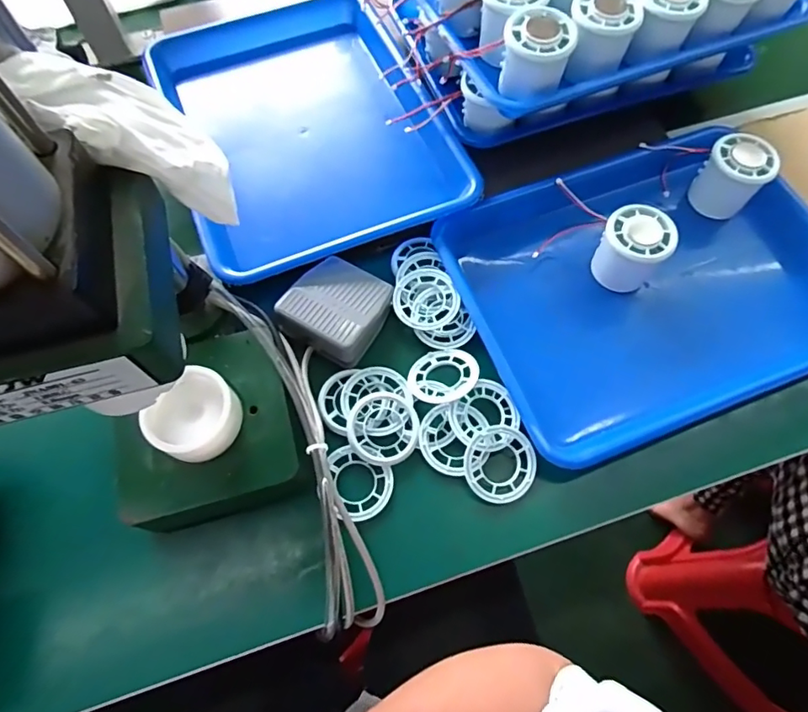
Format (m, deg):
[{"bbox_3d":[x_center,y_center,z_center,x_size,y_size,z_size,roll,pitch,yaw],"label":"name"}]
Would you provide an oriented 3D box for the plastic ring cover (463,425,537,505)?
[{"bbox_3d":[0.073,0.081,0.397,0.056,0.010,0.054,-19,67,-8],"label":"plastic ring cover"}]

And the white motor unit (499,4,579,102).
[{"bbox_3d":[0.109,-0.248,0.435,0.054,0.051,0.054,12,67,6],"label":"white motor unit"}]

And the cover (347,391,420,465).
[{"bbox_3d":[-0.016,0.055,0.411,0.053,0.009,0.056,18,67,8],"label":"cover"}]

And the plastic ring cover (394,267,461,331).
[{"bbox_3d":[0.020,-0.049,0.457,0.055,0.011,0.057,14,67,7],"label":"plastic ring cover"}]

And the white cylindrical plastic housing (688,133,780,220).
[{"bbox_3d":[0.301,-0.164,0.484,0.053,0.053,0.050,0,66,0],"label":"white cylindrical plastic housing"}]

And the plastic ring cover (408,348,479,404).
[{"bbox_3d":[0.032,0.016,0.429,0.055,0.009,0.051,-28,47,-5],"label":"plastic ring cover"}]

